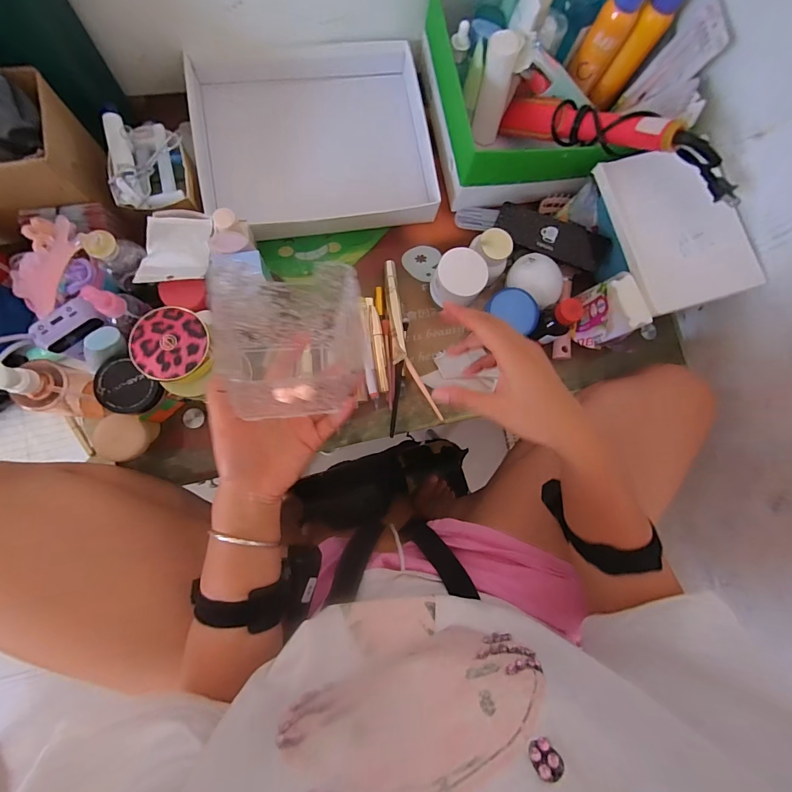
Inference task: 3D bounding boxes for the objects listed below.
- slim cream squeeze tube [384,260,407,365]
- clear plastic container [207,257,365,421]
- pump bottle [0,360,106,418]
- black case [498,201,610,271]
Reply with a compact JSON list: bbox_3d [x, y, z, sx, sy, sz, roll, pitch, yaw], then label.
[{"bbox_3d":[-0.002,-0.116,0.515,0.018,0.019,0.143,-5,84,-7],"label":"slim cream squeeze tube"},{"bbox_3d":[-0.084,-0.038,0.321,0.103,0.089,0.104,-4,84,-6],"label":"clear plastic container"},{"bbox_3d":[-0.348,-0.005,0.395,0.045,0.159,0.052,13,82,-4],"label":"pump bottle"},{"bbox_3d":[0.215,-0.221,0.528,0.153,0.028,0.052,17,82,-4],"label":"black case"}]

